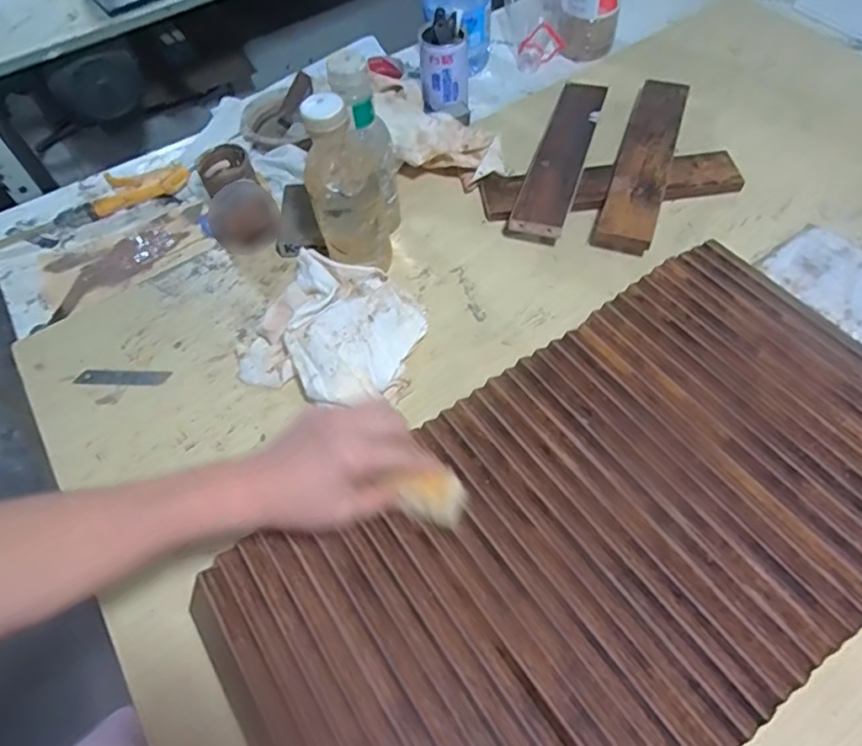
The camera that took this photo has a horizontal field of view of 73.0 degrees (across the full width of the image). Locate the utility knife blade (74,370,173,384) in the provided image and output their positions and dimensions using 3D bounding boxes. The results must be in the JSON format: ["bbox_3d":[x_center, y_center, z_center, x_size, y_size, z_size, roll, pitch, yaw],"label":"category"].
[{"bbox_3d":[-0.321,0.004,0.611,0.098,0.005,0.017,-1,63,3],"label":"utility knife blade"}]

